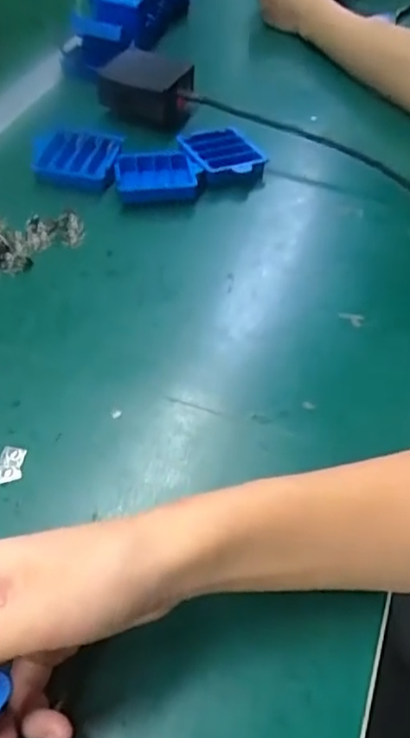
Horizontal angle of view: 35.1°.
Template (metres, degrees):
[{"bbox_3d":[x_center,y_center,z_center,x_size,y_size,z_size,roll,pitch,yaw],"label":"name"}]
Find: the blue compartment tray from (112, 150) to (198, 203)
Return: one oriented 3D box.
[{"bbox_3d":[-0.044,-0.171,0.580,0.071,0.018,0.062,-1,49,-4],"label":"blue compartment tray"}]

